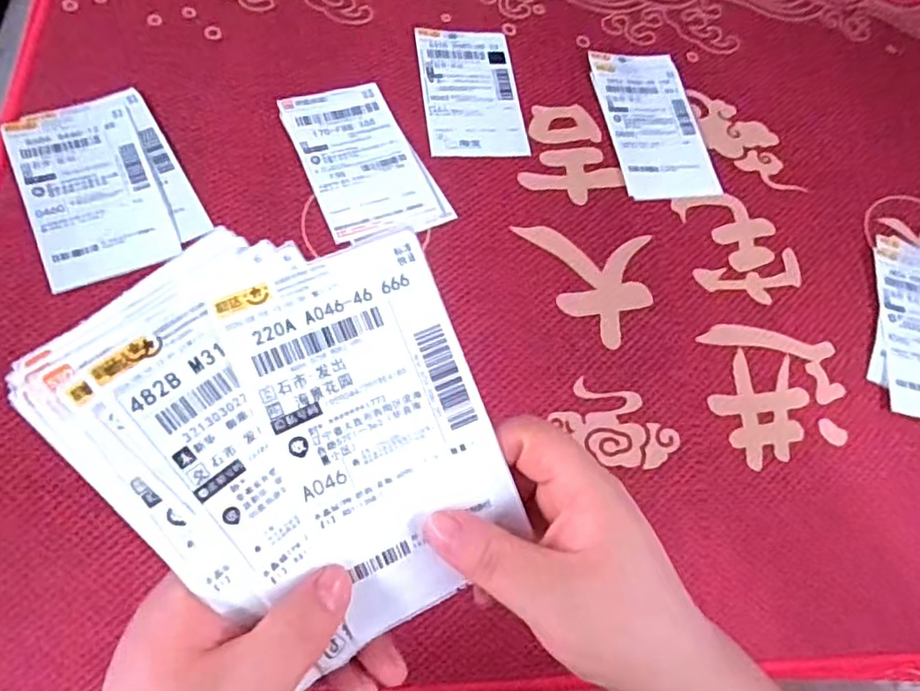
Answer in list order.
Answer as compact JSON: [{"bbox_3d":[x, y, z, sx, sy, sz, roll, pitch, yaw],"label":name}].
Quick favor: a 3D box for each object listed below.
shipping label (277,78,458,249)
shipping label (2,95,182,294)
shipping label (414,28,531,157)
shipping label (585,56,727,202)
[{"bbox_3d":[-0.070,-0.133,0.449,0.081,0.004,0.136,-22,70,-17],"label":"shipping label"},{"bbox_3d":[-0.239,-0.105,0.404,0.075,0.008,0.135,-23,71,-15],"label":"shipping label"},{"bbox_3d":[0.008,-0.202,0.496,0.076,0.008,0.131,-5,68,-8],"label":"shipping label"},{"bbox_3d":[0.155,-0.181,0.508,0.078,0.009,0.146,-6,68,-9],"label":"shipping label"}]

